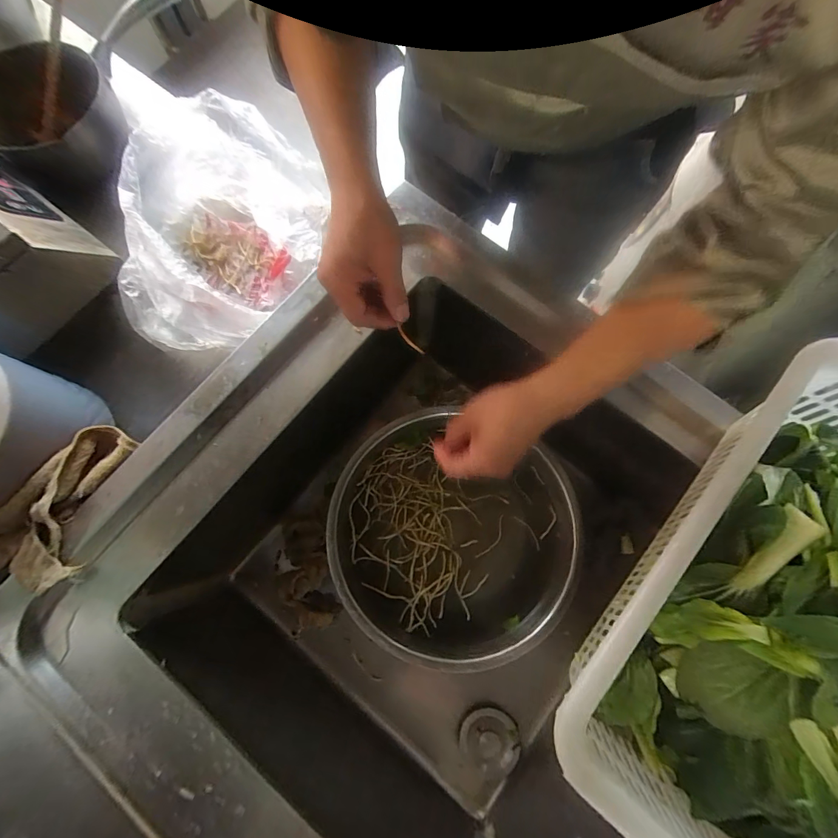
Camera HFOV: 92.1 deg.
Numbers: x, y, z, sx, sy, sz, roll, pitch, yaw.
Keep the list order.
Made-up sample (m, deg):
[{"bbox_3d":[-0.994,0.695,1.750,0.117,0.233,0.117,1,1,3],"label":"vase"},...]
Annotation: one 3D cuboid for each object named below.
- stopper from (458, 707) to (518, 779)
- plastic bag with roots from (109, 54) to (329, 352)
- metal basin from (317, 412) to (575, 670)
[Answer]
[{"bbox_3d":[0.099,0.456,0.572,0.079,0.014,0.079,-2,53,3],"label":"stopper"},{"bbox_3d":[-0.251,-0.250,0.513,0.189,0.153,0.308,11,76,3],"label":"plastic bag with roots"},{"bbox_3d":[0.037,0.176,0.585,0.318,0.120,0.292,0,75,0],"label":"metal basin"}]

